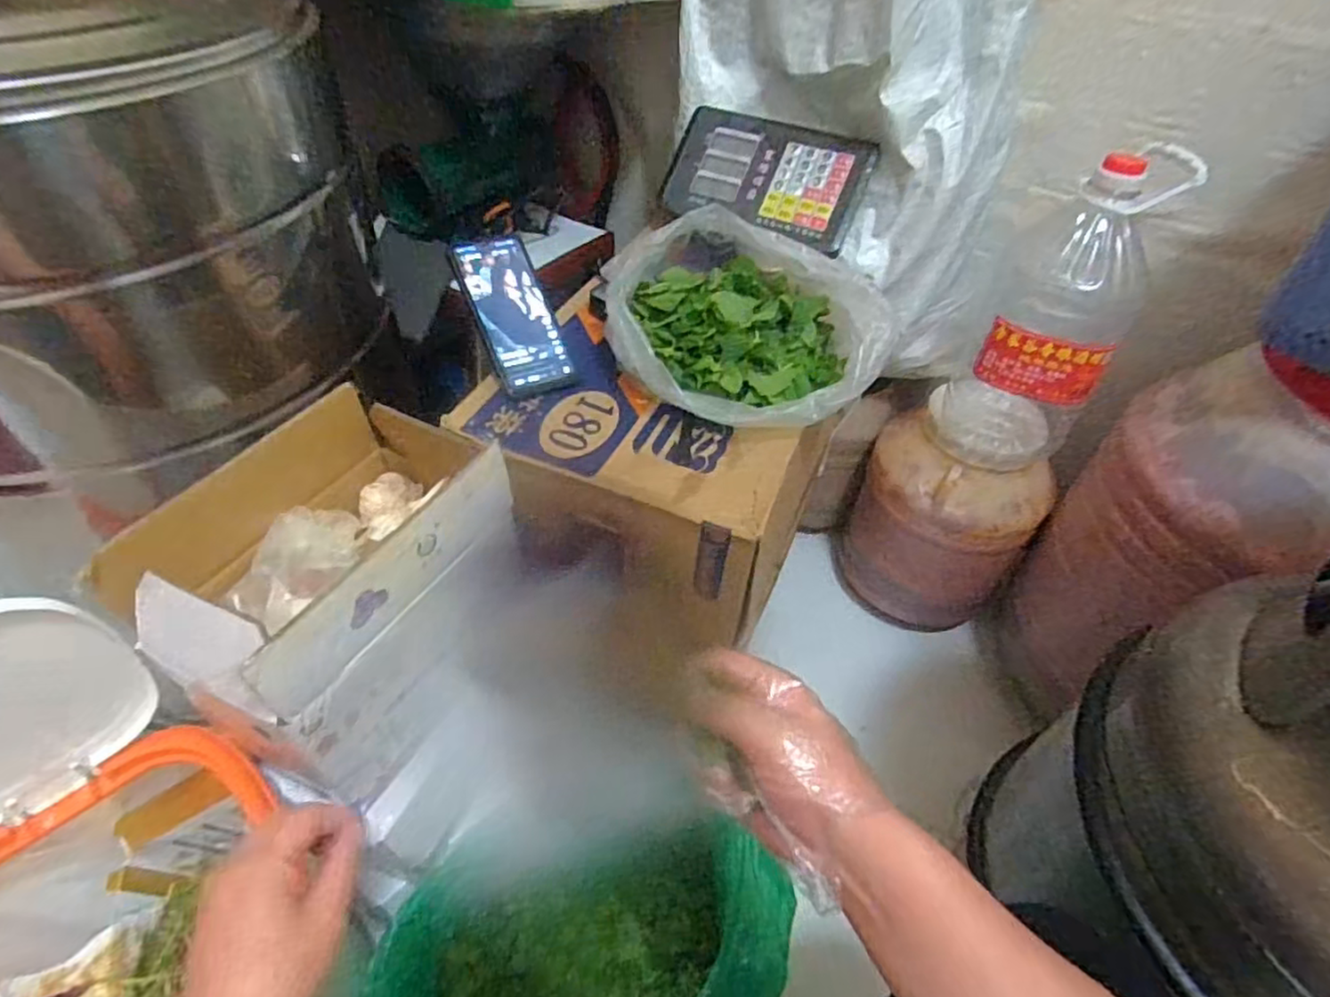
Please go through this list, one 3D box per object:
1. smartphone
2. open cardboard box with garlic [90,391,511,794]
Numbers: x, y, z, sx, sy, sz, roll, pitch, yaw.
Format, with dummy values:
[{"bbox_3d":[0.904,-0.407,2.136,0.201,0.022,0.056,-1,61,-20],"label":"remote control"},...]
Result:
[{"bbox_3d":[-0.144,-0.177,0.650,0.077,0.015,0.156,-21,87,-23],"label":"smartphone"},{"bbox_3d":[-0.274,0.074,0.597,0.176,0.221,0.271,24,49,17],"label":"open cardboard box with garlic"}]

